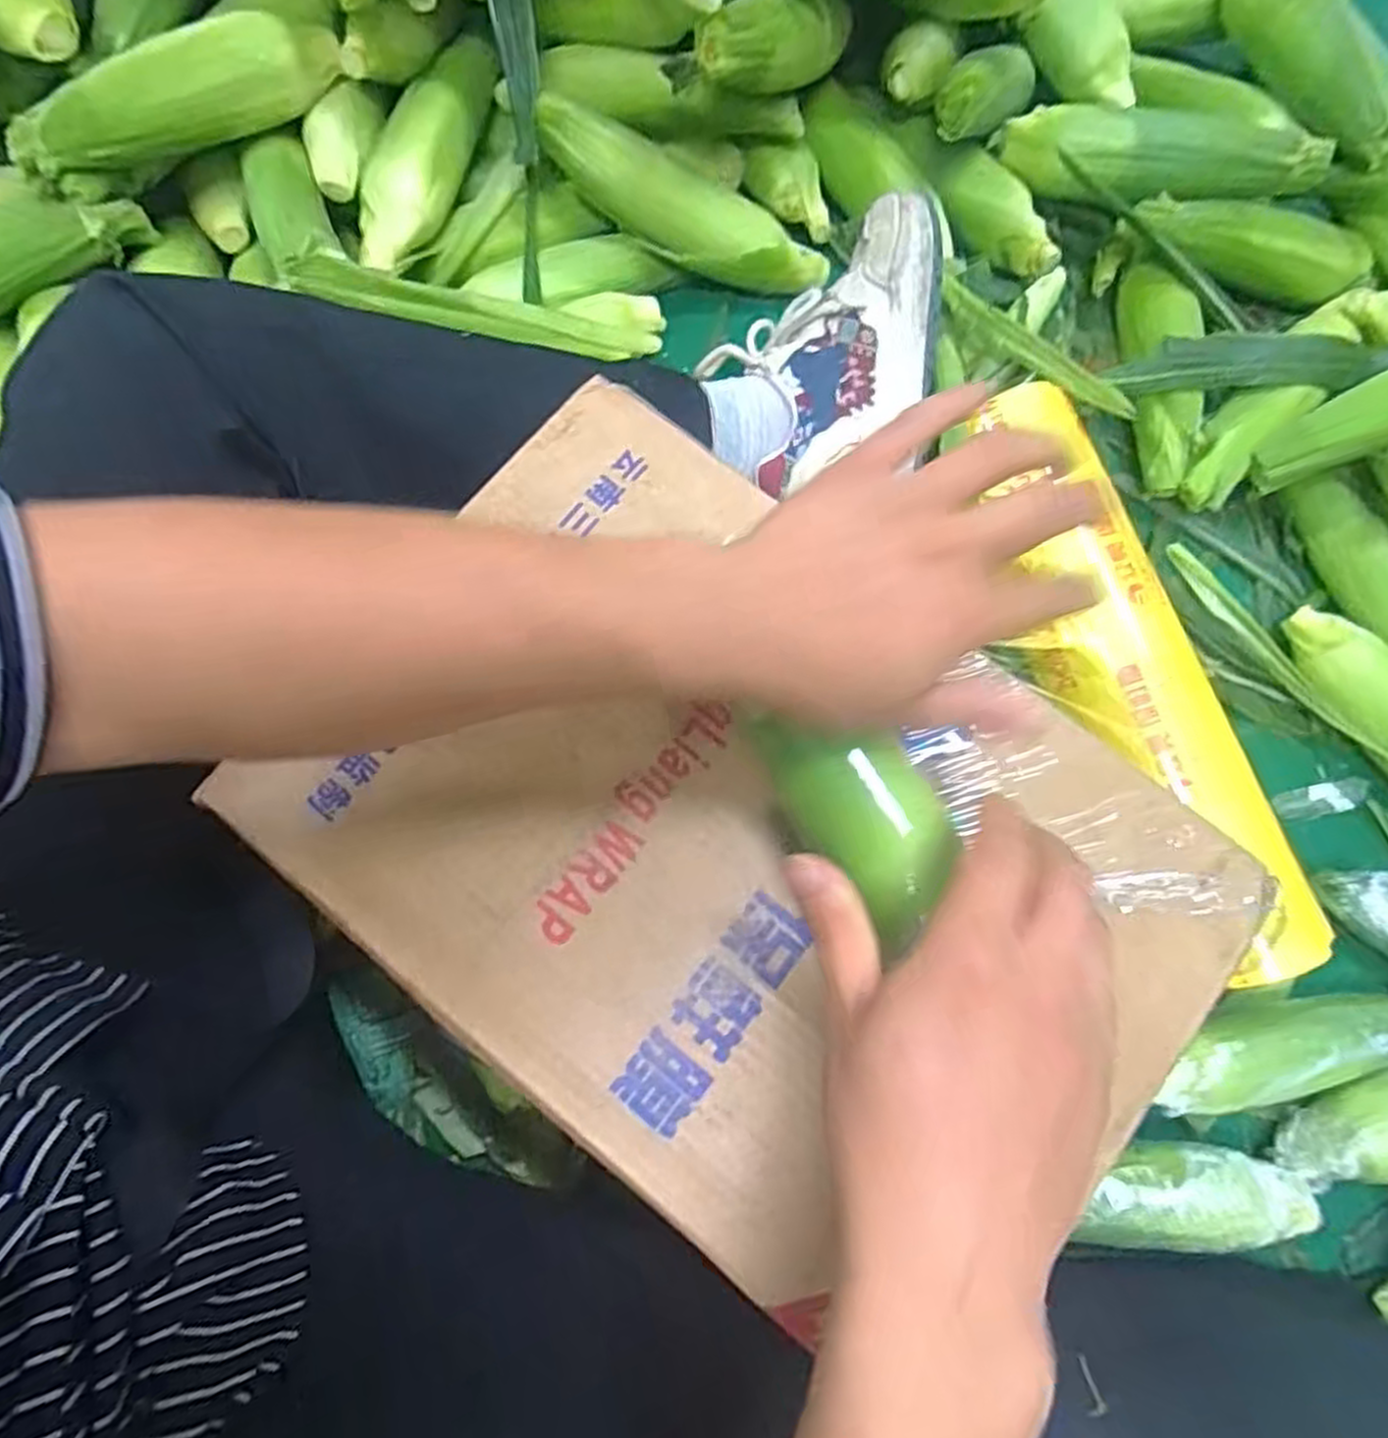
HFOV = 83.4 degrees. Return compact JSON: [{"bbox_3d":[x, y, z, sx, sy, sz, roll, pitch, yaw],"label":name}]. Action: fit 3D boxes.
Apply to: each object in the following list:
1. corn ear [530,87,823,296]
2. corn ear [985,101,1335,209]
[{"bbox_3d":[-0.006,-0.389,0.602,0.241,0.059,0.048,17,77,-22],"label":"corn ear"},{"bbox_3d":[0.351,-0.424,0.592,0.223,0.054,0.048,13,78,2],"label":"corn ear"}]

